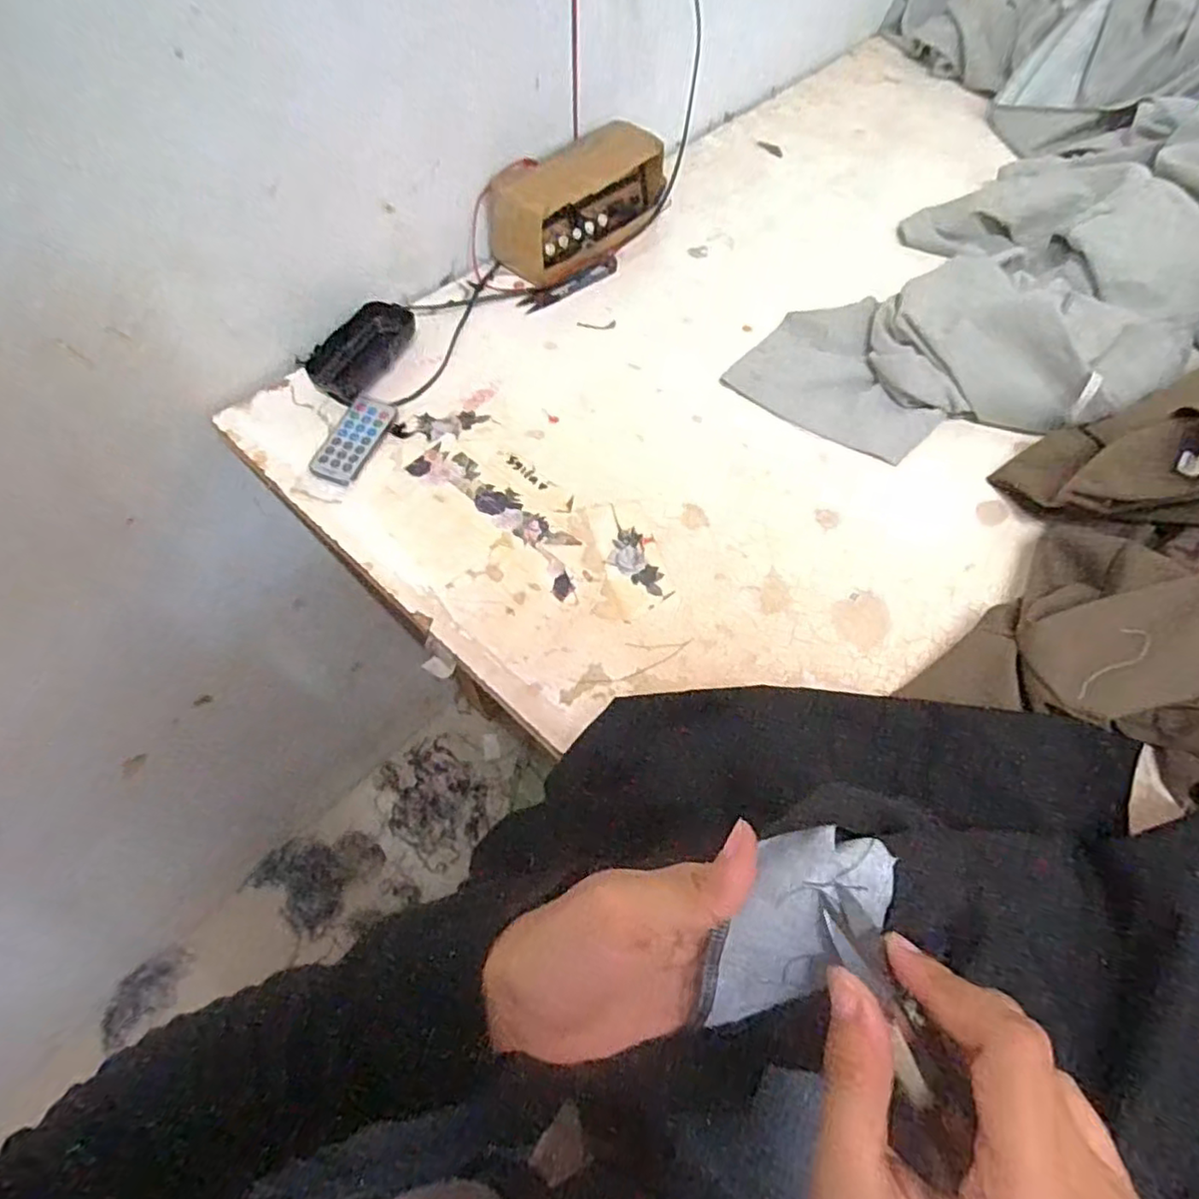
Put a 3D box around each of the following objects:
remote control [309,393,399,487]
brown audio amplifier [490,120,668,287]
[{"bbox_3d":[-0.205,-0.136,0.557,0.041,0.013,0.090,19,62,9],"label":"remote control"},{"bbox_3d":[-0.016,-0.405,0.669,0.192,0.079,0.082,-35,68,-19],"label":"brown audio amplifier"}]

